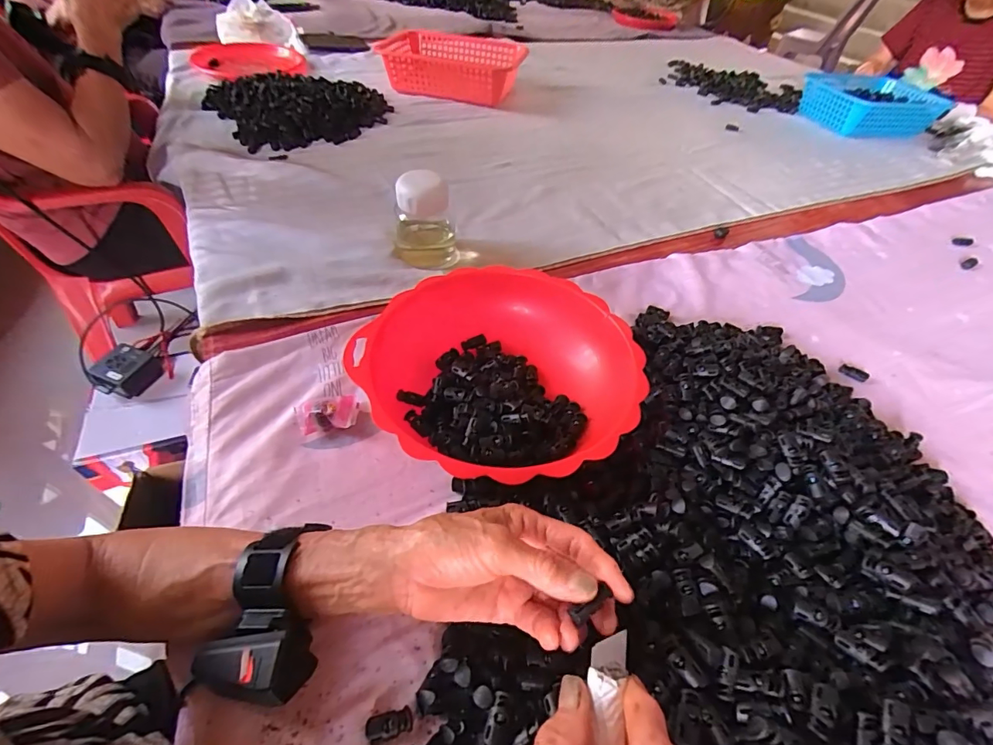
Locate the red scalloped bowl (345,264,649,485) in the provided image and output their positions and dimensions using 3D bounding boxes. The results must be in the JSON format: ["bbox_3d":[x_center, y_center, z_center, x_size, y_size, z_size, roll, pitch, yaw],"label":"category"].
[{"bbox_3d":[0.004,0.004,0.422,0.237,0.067,0.234,3,47,-3],"label":"red scalloped bowl"}]

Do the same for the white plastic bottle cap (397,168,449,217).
[{"bbox_3d":[-0.092,-0.213,0.540,0.050,0.042,0.058,-27,55,-27],"label":"white plastic bottle cap"}]

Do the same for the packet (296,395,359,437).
[{"bbox_3d":[-0.158,0.039,0.422,0.053,0.023,0.039,-7,48,-12],"label":"packet"}]

